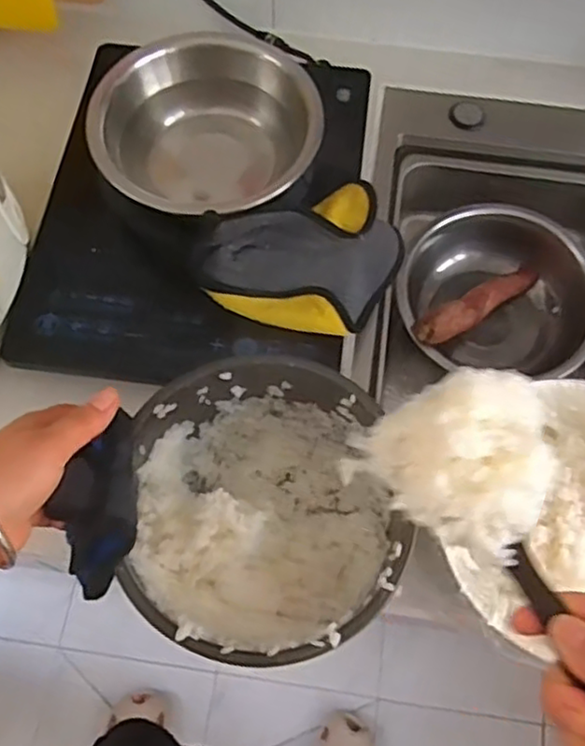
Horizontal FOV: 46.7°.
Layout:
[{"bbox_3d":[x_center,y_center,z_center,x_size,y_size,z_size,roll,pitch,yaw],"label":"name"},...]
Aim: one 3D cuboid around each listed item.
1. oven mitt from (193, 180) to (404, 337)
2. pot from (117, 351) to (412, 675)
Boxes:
[{"bbox_3d":[0.017,-0.088,0.583,0.179,0.057,0.124,-24,69,-10],"label":"oven mitt"},{"bbox_3d":[-0.023,0.103,0.496,0.174,0.108,0.196,-5,67,-2],"label":"pot"}]

